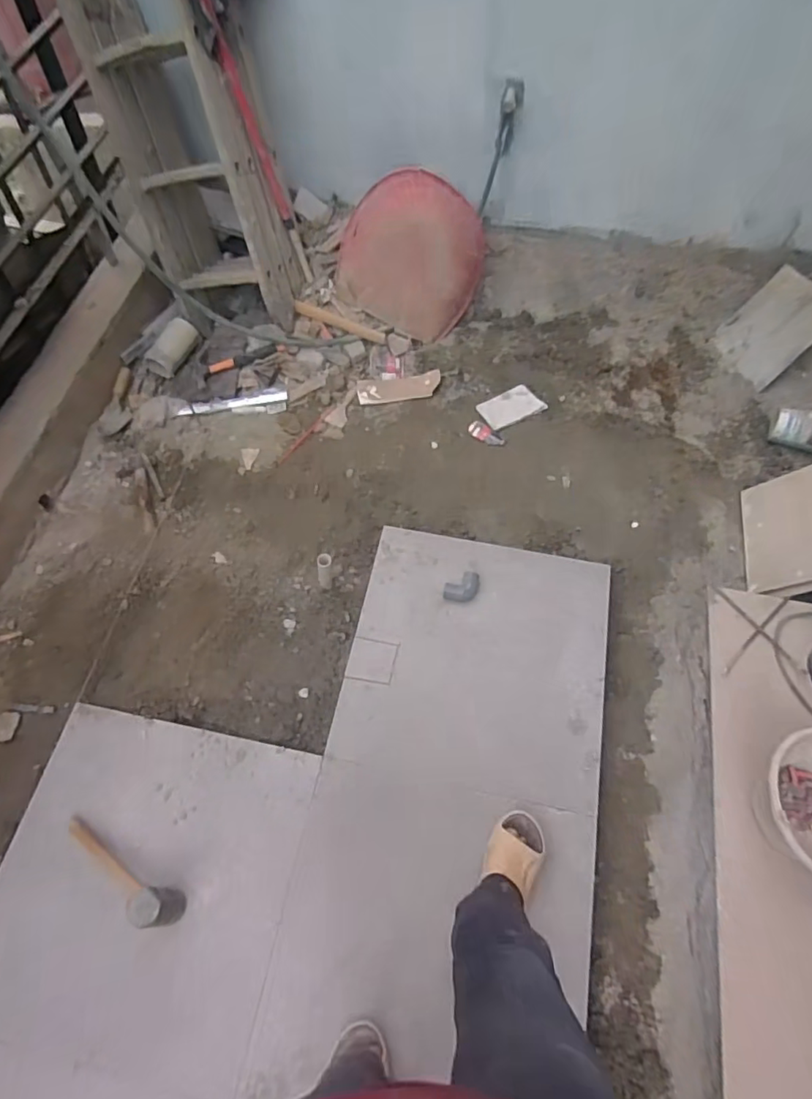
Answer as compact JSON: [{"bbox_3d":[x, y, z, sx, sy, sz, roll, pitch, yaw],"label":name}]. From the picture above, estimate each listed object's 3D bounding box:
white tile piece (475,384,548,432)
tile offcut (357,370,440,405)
[{"bbox_3d":[0.321,-0.435,1.716,0.188,0.011,0.106,-24,77,-6],"label":"white tile piece"},{"bbox_3d":[-0.021,-0.498,1.744,0.254,0.012,0.089,-7,70,1],"label":"tile offcut"}]

